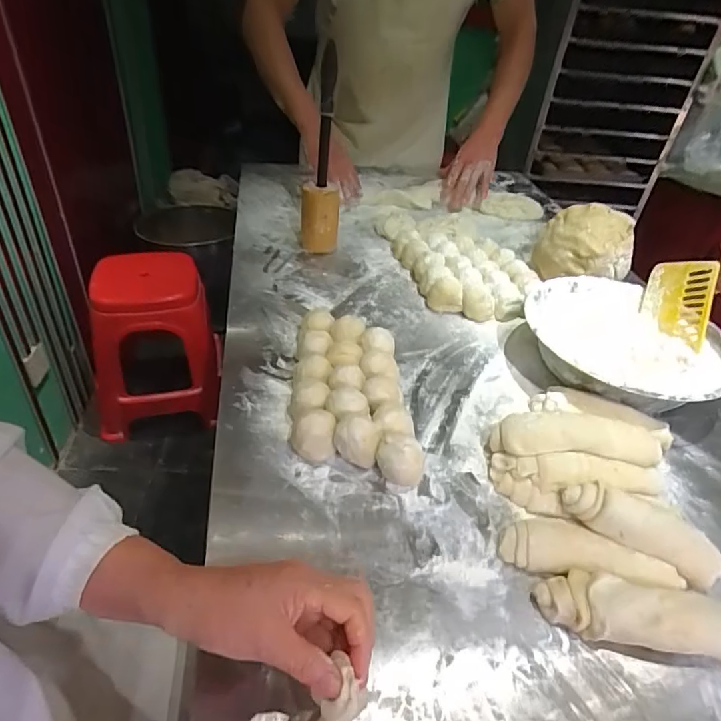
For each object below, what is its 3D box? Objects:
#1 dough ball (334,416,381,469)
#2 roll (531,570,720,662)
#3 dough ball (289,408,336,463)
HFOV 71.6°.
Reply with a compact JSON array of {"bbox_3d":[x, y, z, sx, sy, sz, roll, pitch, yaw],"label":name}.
[{"bbox_3d":[-0.005,0.094,0.560,0.049,0.054,0.039,12,38,8],"label":"dough ball"},{"bbox_3d":[0.249,0.226,0.446,0.169,0.043,0.058,6,38,0],"label":"roll"},{"bbox_3d":[-0.054,0.084,0.567,0.048,0.050,0.040,2,38,-6],"label":"dough ball"}]

